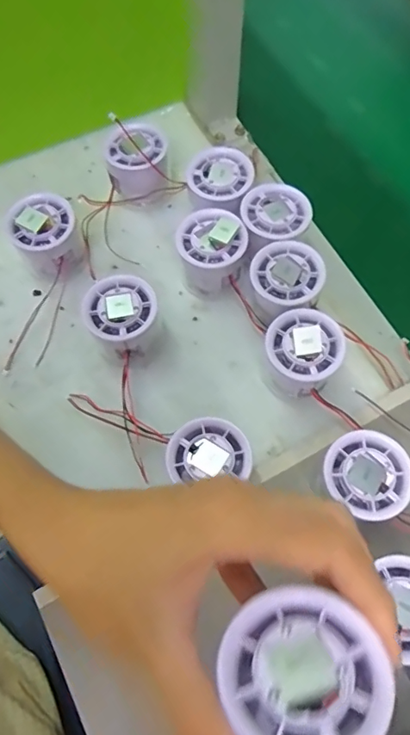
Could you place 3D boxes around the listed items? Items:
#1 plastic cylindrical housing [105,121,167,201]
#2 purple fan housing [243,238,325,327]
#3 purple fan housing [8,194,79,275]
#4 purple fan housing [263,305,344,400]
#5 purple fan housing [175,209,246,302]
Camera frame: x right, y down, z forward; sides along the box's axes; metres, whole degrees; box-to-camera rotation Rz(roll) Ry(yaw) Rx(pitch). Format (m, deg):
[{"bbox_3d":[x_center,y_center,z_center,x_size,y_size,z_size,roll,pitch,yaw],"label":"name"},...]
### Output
[{"bbox_3d":[-0.062,-0.187,0.467,0.051,0.056,0.047,-14,67,-5],"label":"plastic cylindrical housing"},{"bbox_3d":[0.065,-0.064,0.415,0.057,0.060,0.060,0,67,0],"label":"purple fan housing"},{"bbox_3d":[-0.136,-0.113,0.434,0.053,0.053,0.053,0,67,0],"label":"purple fan housing"},{"bbox_3d":[0.074,-0.008,0.393,0.055,0.055,0.059,0,67,0],"label":"purple fan housing"},{"bbox_3d":[0.006,-0.095,0.429,0.059,0.062,0.054,7,67,3],"label":"purple fan housing"}]

